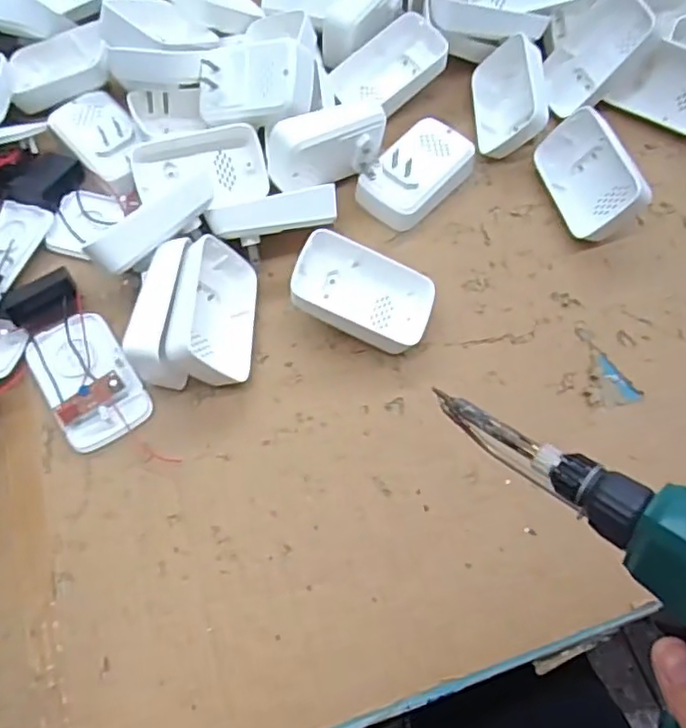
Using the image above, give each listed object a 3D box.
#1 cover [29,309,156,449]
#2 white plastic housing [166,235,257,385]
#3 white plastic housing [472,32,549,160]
[{"bbox_3d":[-0.172,0.009,0.424,0.056,0.016,0.094,-30,69,-14],"label":"cover"},{"bbox_3d":[-0.086,-0.036,0.430,0.046,0.052,0.101,2,64,1],"label":"white plastic housing"},{"bbox_3d":[0.138,-0.219,0.516,0.025,0.062,0.095,14,61,-38],"label":"white plastic housing"}]

